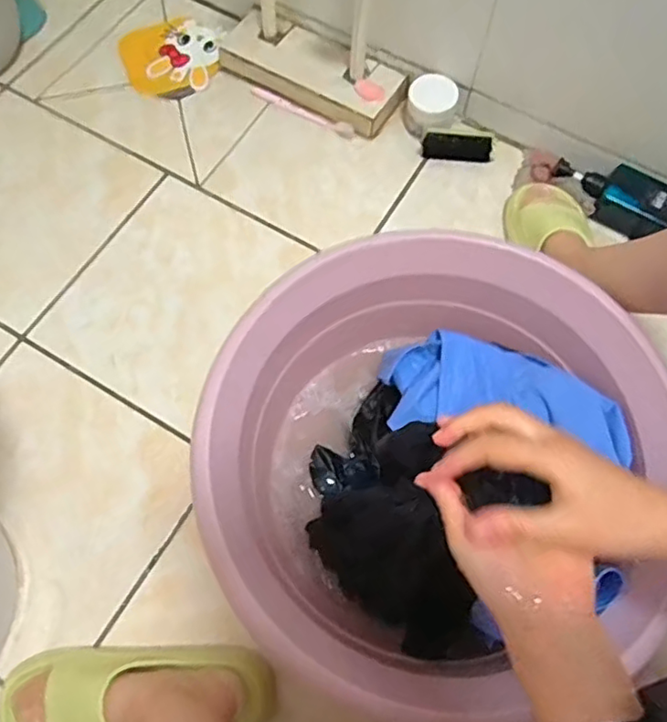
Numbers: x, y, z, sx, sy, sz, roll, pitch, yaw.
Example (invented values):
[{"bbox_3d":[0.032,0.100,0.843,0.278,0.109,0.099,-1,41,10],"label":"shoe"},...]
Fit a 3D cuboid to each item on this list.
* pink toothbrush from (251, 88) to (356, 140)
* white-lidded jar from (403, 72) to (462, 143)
[{"bbox_3d":[-0.047,-0.378,0.932,0.177,0.008,0.022,27,70,9],"label":"pink toothbrush"},{"bbox_3d":[0.145,-0.376,0.909,0.072,0.058,0.079,0,68,-1],"label":"white-lidded jar"}]

